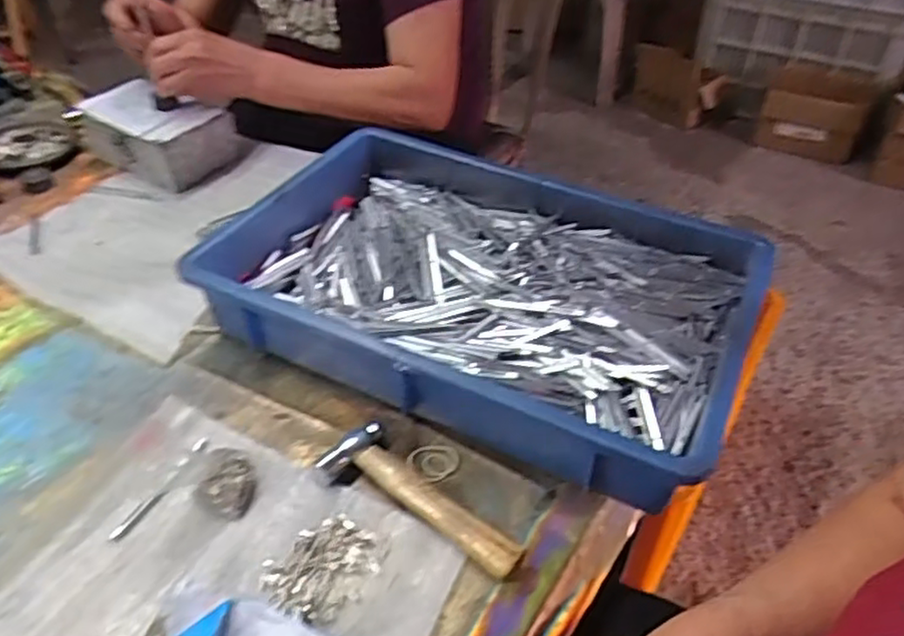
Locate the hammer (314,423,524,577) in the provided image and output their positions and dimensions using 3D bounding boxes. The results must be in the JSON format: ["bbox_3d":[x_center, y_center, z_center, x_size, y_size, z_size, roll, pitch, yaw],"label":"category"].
[{"bbox_3d":[-0.019,0.124,0.490,0.157,0.020,0.051,23,46,23],"label":"hammer"}]

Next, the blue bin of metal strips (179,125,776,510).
[{"bbox_3d":[0.028,-0.022,0.613,0.429,0.086,0.279,20,44,20],"label":"blue bin of metal strips"}]

